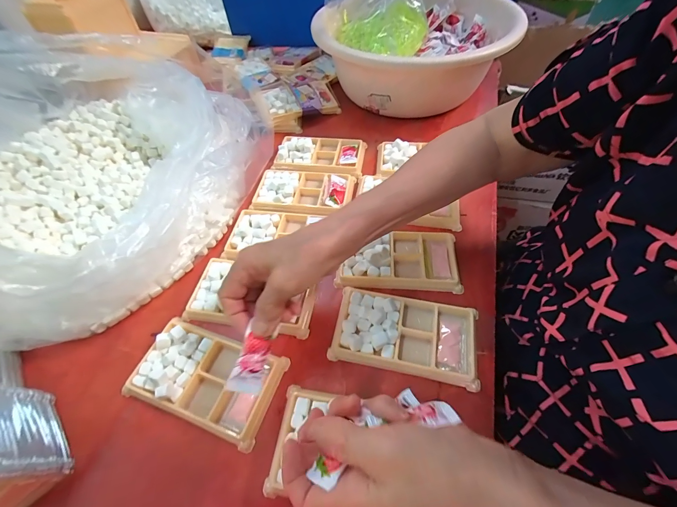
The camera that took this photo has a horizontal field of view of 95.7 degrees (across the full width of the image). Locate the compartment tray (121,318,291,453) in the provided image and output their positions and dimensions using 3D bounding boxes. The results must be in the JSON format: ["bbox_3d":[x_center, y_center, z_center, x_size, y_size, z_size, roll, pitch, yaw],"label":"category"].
[{"bbox_3d":[-0.124,0.113,0.286,0.131,0.020,0.079,15,57,14],"label":"compartment tray"}]

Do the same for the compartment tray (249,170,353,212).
[{"bbox_3d":[-0.047,-0.089,0.432,0.132,0.024,0.077,6,55,8],"label":"compartment tray"}]

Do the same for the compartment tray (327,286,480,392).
[{"bbox_3d":[0.065,0.077,0.301,0.137,0.018,0.073,8,55,10],"label":"compartment tray"}]

